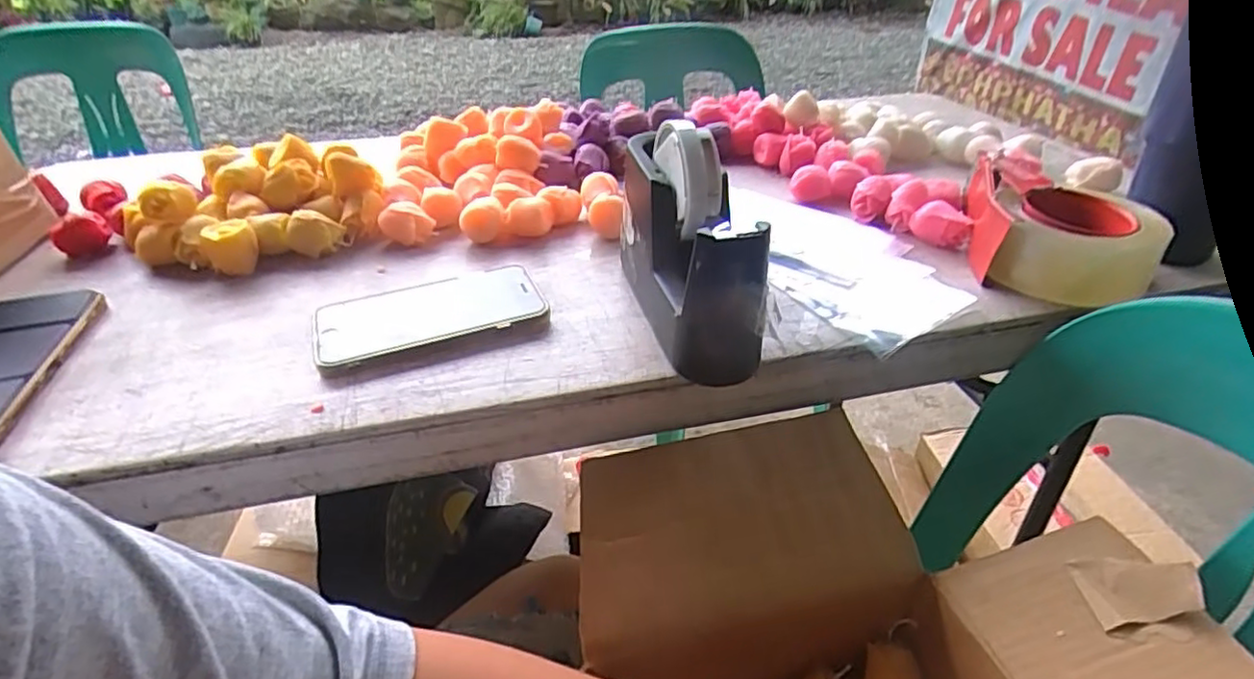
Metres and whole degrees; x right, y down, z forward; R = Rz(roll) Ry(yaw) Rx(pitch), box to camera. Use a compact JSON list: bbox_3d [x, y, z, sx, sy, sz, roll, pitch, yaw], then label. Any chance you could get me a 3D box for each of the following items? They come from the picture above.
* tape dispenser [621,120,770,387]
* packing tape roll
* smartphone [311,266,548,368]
[{"bbox_3d":[0.039,-0.072,0.451,0.064,0.122,0.175,-6,36,-8],"label":"tape dispenser"},{"bbox_3d":[0.351,-0.076,0.521,0.112,0.053,0.101,21,41,26],"label":"packing tape roll"},{"bbox_3d":[-0.142,-0.021,0.473,0.155,0.006,0.078,-14,42,-17],"label":"smartphone"}]

